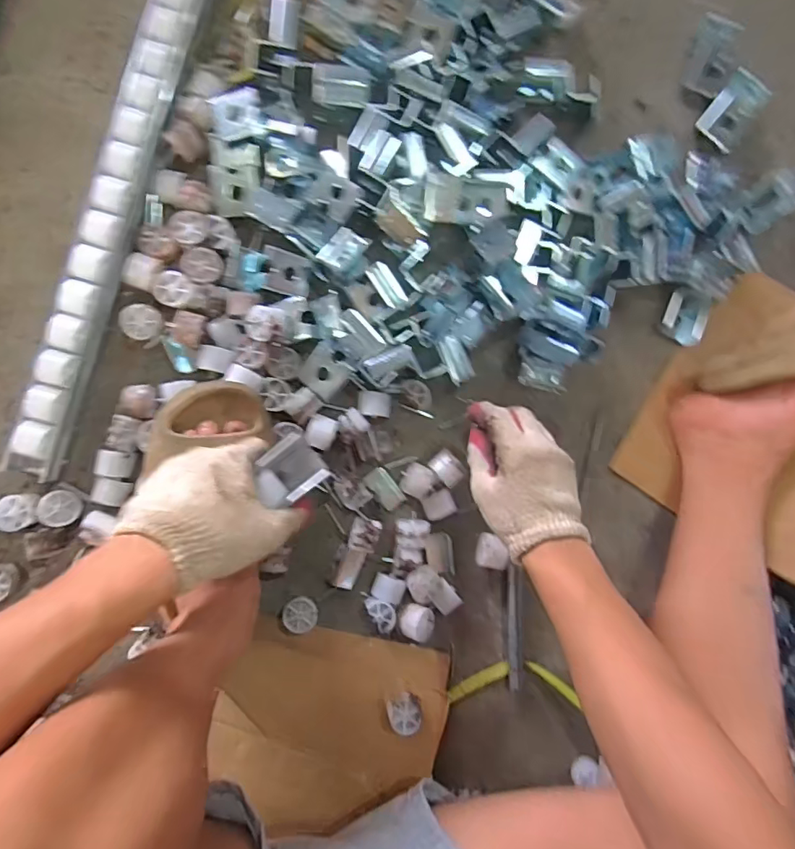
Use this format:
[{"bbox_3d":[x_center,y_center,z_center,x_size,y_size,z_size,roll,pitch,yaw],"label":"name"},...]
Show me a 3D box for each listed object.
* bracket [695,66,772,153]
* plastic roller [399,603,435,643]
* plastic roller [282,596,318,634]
[{"bbox_3d":[0.400,-0.375,0.624,0.046,0.029,0.093,37,85,-5],"label":"bracket"},{"bbox_3d":[0.021,0.210,0.561,0.040,0.036,0.031,28,86,-5],"label":"plastic roller"},{"bbox_3d":[-0.103,0.200,0.551,0.035,0.026,0.034,0,89,-7],"label":"plastic roller"}]

